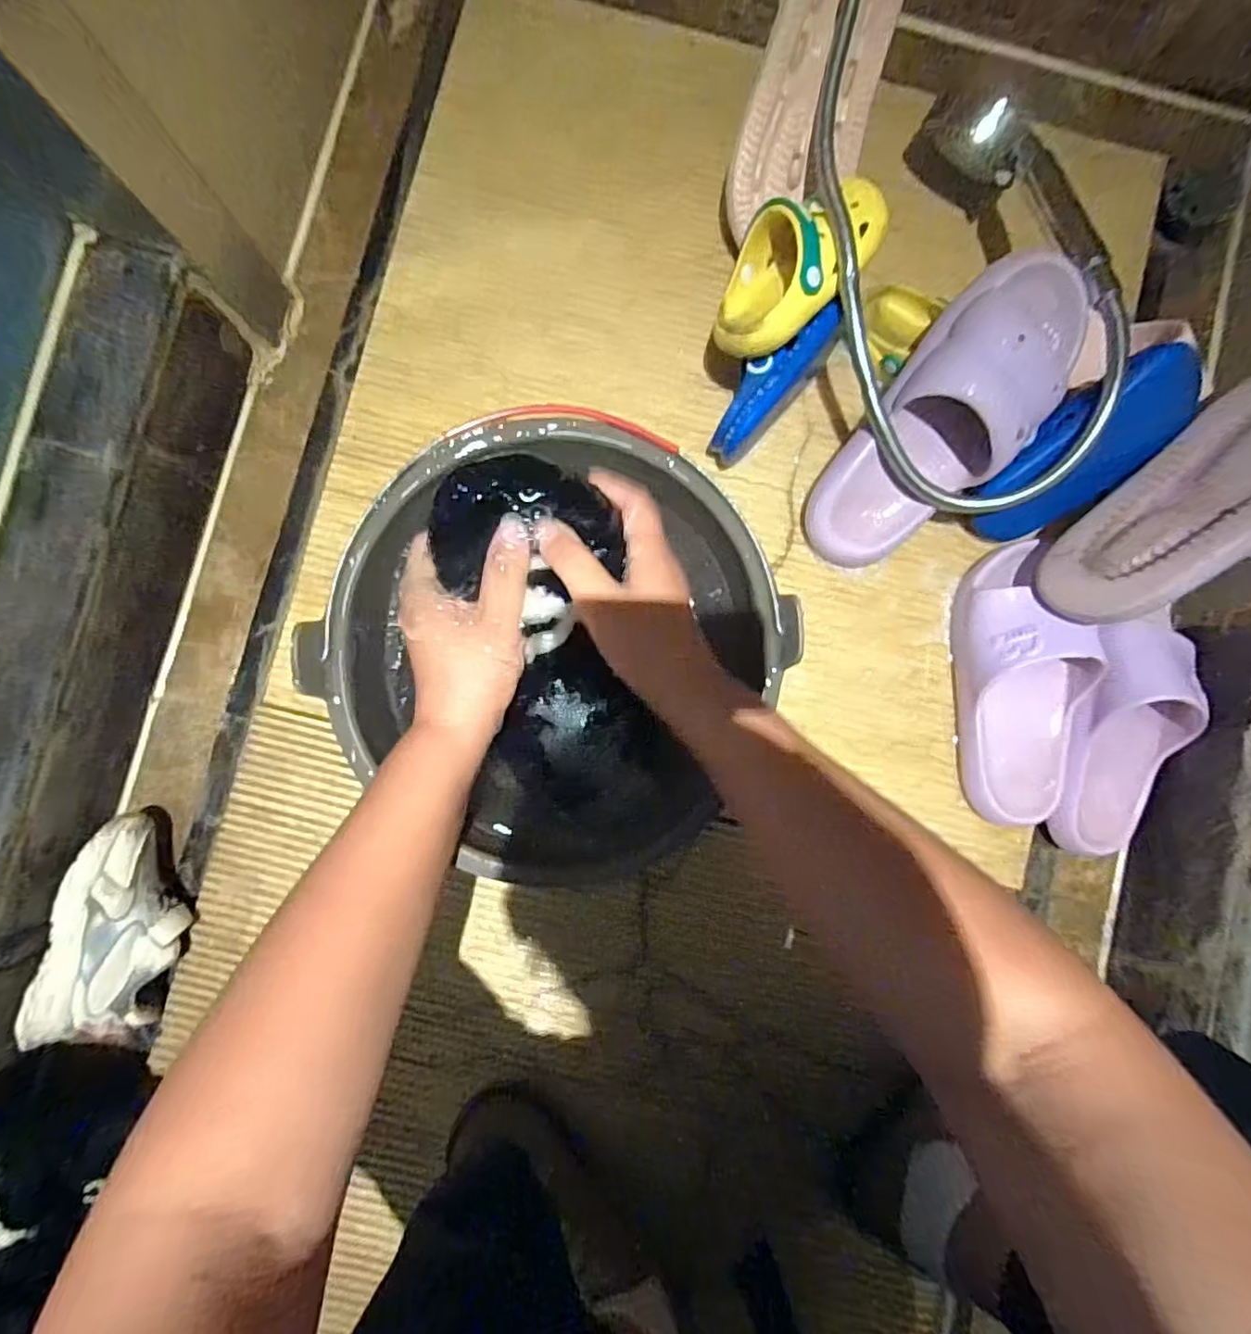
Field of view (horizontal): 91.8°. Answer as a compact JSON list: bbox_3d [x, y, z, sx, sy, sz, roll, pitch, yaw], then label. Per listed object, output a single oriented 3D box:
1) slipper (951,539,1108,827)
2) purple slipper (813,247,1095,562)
[{"bbox_3d":[0.341,0.012,0.516,0.091,0.074,0.235,-3,86,-1],"label":"slipper"},{"bbox_3d":[0.259,-0.197,0.485,0.111,0.068,0.273,39,109,2],"label":"purple slipper"}]

